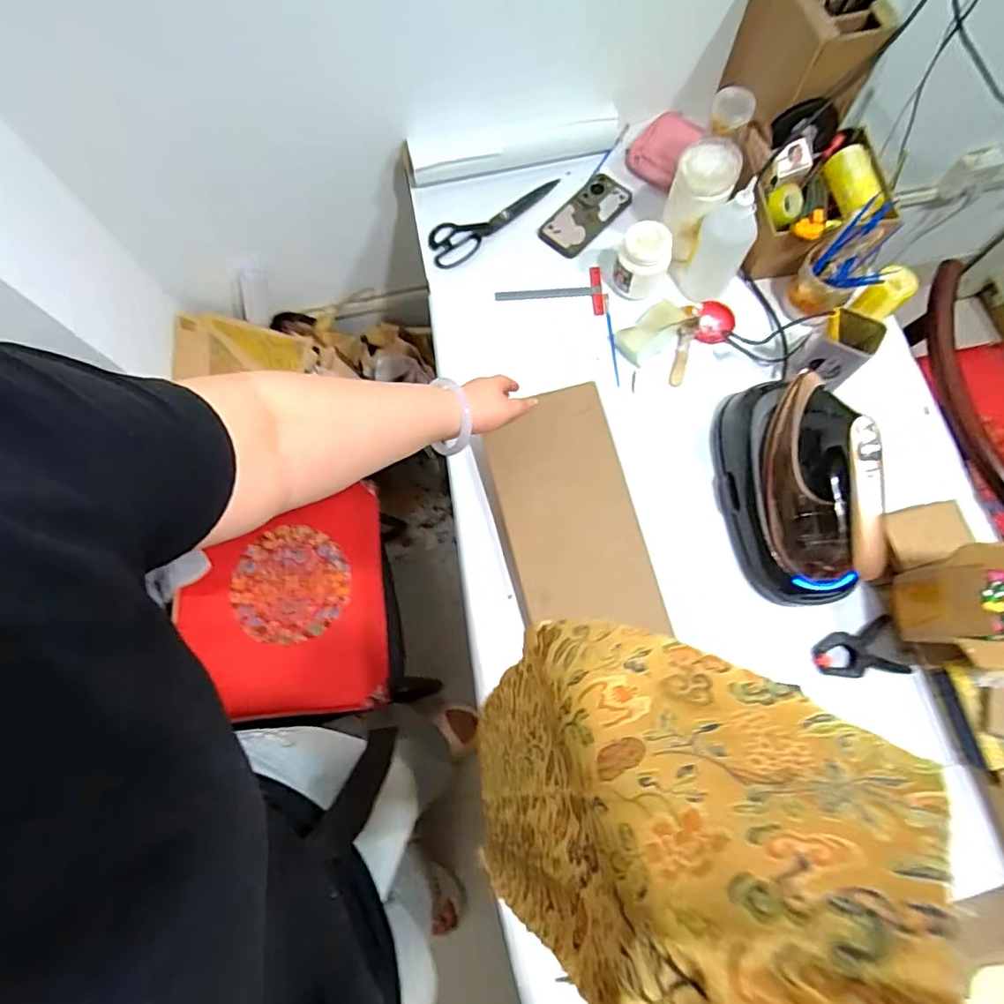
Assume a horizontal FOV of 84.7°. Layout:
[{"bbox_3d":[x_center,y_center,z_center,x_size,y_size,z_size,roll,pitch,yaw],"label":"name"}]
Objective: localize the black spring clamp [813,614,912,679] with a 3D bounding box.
[{"bbox_3d":[0.449,0.191,0.701,0.103,0.019,0.068,-10,73,-2],"label":"black spring clamp"}]

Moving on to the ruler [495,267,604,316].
[{"bbox_3d":[0.074,-0.326,0.879,0.167,0.007,0.076,-5,81,5],"label":"ruler"}]

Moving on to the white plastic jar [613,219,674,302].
[{"bbox_3d":[0.210,-0.361,0.835,0.076,0.093,0.070,0,73,1],"label":"white plastic jar"}]

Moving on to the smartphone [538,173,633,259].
[{"bbox_3d":[0.139,-0.479,0.913,0.080,0.014,0.160,43,78,13],"label":"smartphone"}]

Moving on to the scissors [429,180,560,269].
[{"bbox_3d":[-0.022,-0.480,0.923,0.245,0.016,0.078,-40,76,-10],"label":"scissors"}]

